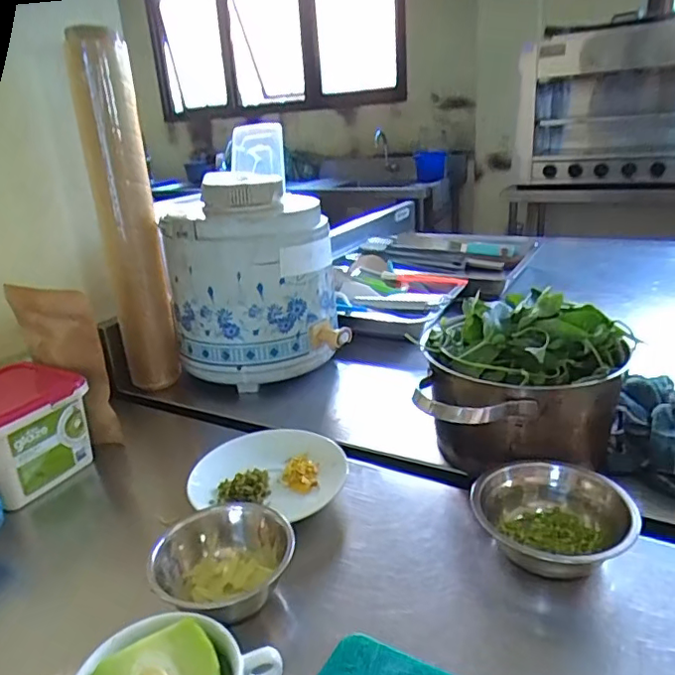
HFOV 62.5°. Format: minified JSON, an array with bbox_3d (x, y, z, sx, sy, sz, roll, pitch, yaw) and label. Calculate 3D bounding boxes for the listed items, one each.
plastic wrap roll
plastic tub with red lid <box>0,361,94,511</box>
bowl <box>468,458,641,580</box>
[{"bbox_3d":[-0.275,-0.150,0.732,0.062,0.445,0.064,-3,22,1],"label":"plastic wrap roll"},{"bbox_3d":[-0.350,0.102,0.600,0.114,0.107,0.128,11,26,33],"label":"plastic tub with red lid"},{"bbox_3d":[0.180,0.158,0.470,0.120,0.055,0.120,-3,22,1],"label":"bowl"}]

